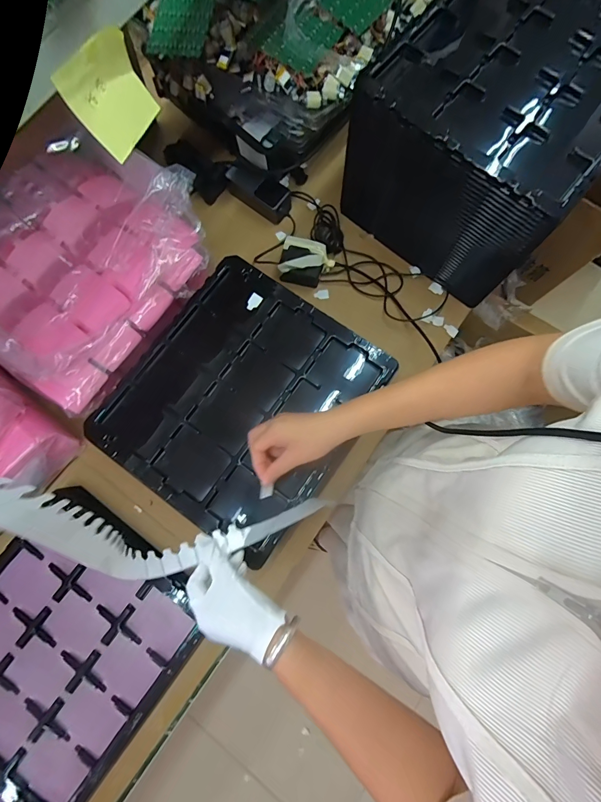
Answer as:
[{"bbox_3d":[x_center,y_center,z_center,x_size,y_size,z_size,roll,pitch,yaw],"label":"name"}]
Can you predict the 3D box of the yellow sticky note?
[{"bbox_3d":[-0.167,-0.273,0.327,0.015,0.069,0.075,21,73,35],"label":"yellow sticky note"}]

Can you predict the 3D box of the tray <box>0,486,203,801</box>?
[{"bbox_3d":[-0.367,0.379,0.571,0.330,0.052,0.375,34,77,5],"label":"tray"}]

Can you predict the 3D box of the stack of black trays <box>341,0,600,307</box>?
[{"bbox_3d":[0.312,-0.437,0.614,0.332,0.244,0.353,40,82,7],"label":"stack of black trays"}]

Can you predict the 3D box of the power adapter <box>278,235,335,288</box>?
[{"bbox_3d":[0.014,-0.259,0.684,0.096,0.051,0.071,14,79,2],"label":"power adapter"}]

